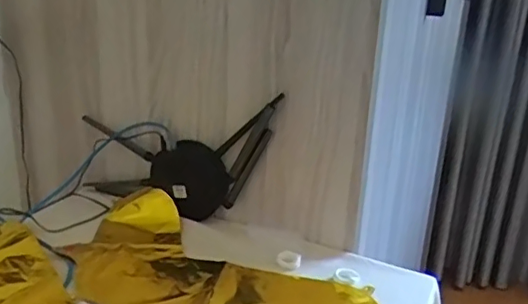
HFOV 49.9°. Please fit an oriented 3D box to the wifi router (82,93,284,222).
[{"bbox_3d":[-0.120,0.016,0.821,0.335,0.159,0.034,-9,14,26],"label":"wifi router"}]

